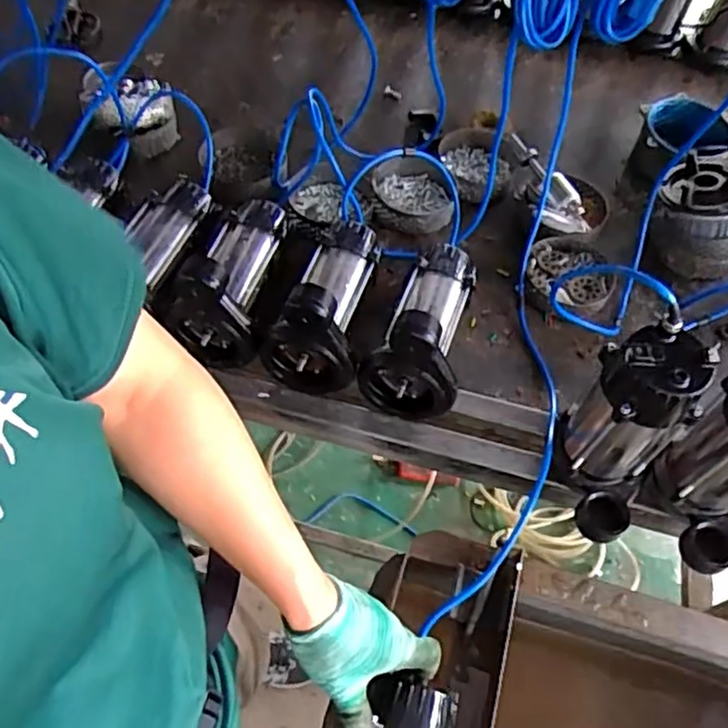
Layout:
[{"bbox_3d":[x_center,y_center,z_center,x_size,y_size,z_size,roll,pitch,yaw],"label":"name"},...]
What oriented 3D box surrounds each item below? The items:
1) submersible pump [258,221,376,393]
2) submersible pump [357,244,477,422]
[{"bbox_3d":[-0.054,-0.100,0.856,0.118,0.158,0.230,9,57,2],"label":"submersible pump"},{"bbox_3d":[0.073,-0.066,0.845,0.117,0.170,0.226,11,58,4],"label":"submersible pump"}]

